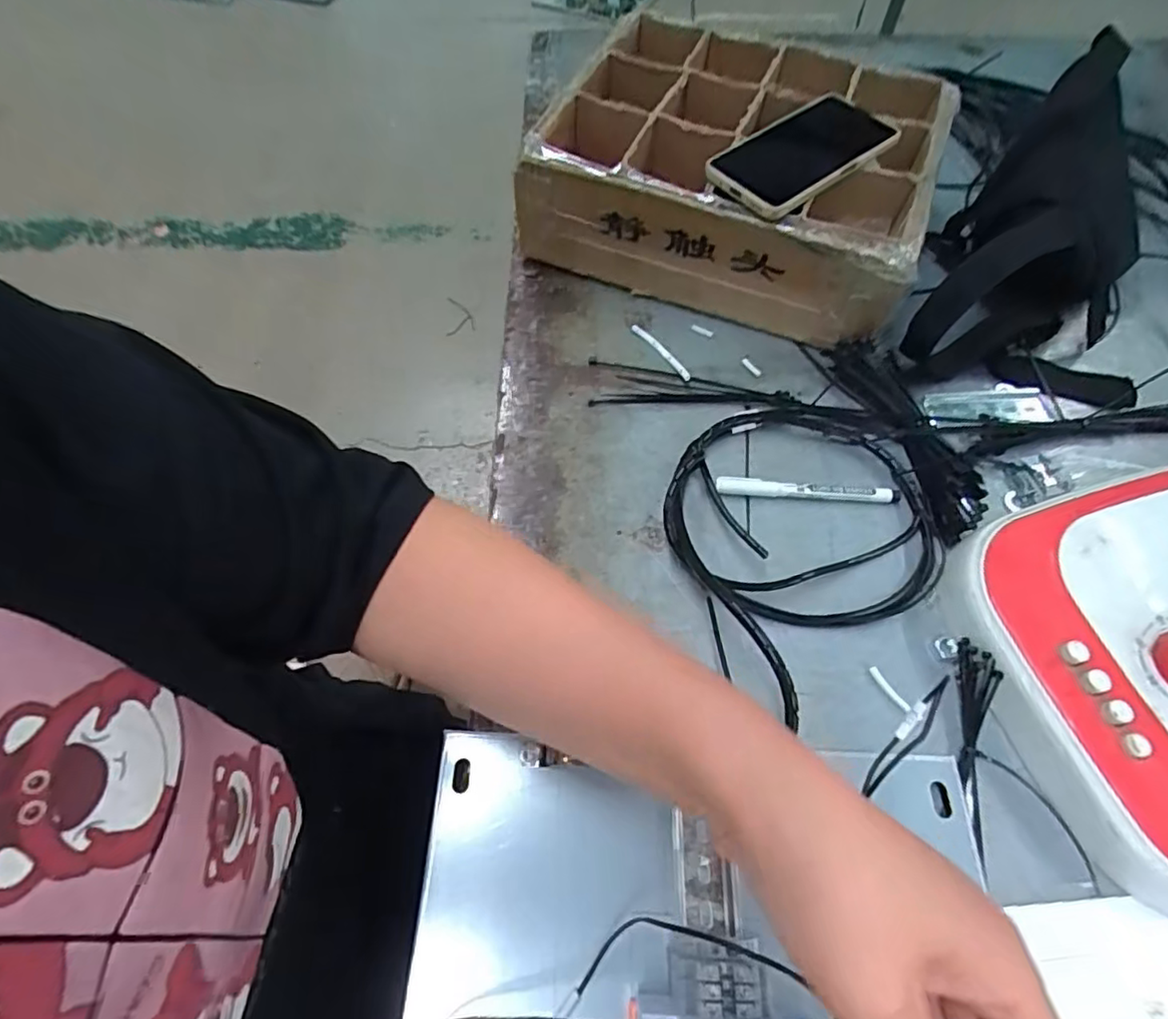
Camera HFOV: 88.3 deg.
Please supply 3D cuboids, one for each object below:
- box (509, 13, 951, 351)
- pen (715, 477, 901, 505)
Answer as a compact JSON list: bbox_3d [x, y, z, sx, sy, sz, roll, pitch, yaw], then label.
[{"bbox_3d":[0.153,-0.343,0.589,0.340,0.107,0.335,21,62,10],"label":"box"},{"bbox_3d":[0.172,-0.015,0.463,0.139,0.015,0.014,4,61,1],"label":"pen"}]

